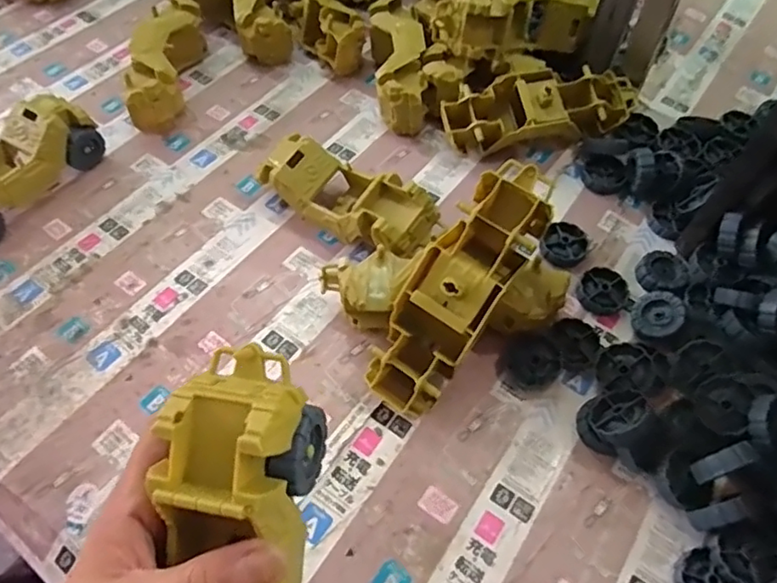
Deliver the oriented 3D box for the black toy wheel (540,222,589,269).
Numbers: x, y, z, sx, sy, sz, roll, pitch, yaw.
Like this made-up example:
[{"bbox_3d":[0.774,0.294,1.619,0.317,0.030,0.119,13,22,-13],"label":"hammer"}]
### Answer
[{"bbox_3d":[0.144,-0.037,0.488,0.035,0.012,0.042,31,61,19],"label":"black toy wheel"}]

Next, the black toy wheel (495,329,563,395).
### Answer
[{"bbox_3d":[0.101,0.050,0.423,0.042,0.022,0.040,0,56,0],"label":"black toy wheel"}]

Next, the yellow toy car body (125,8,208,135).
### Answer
[{"bbox_3d":[-0.218,-0.216,0.576,0.048,0.059,0.141,0,56,0],"label":"yellow toy car body"}]

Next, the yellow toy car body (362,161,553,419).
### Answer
[{"bbox_3d":[0.047,0.001,0.393,0.057,0.053,0.180,35,99,21],"label":"yellow toy car body"}]

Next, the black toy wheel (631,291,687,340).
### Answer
[{"bbox_3d":[0.202,0.019,0.446,0.037,0.012,0.037,-14,59,25],"label":"black toy wheel"}]

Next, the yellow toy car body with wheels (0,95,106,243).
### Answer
[{"bbox_3d":[-0.323,-0.096,0.490,0.057,0.062,0.162,25,60,15],"label":"yellow toy car body with wheels"}]

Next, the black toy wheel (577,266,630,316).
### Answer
[{"bbox_3d":[0.167,0.001,0.463,0.037,0.012,0.038,0,56,0],"label":"black toy wheel"}]

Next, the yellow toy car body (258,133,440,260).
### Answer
[{"bbox_3d":[-0.034,-0.072,0.474,0.159,0.066,0.059,37,64,22],"label":"yellow toy car body"}]

